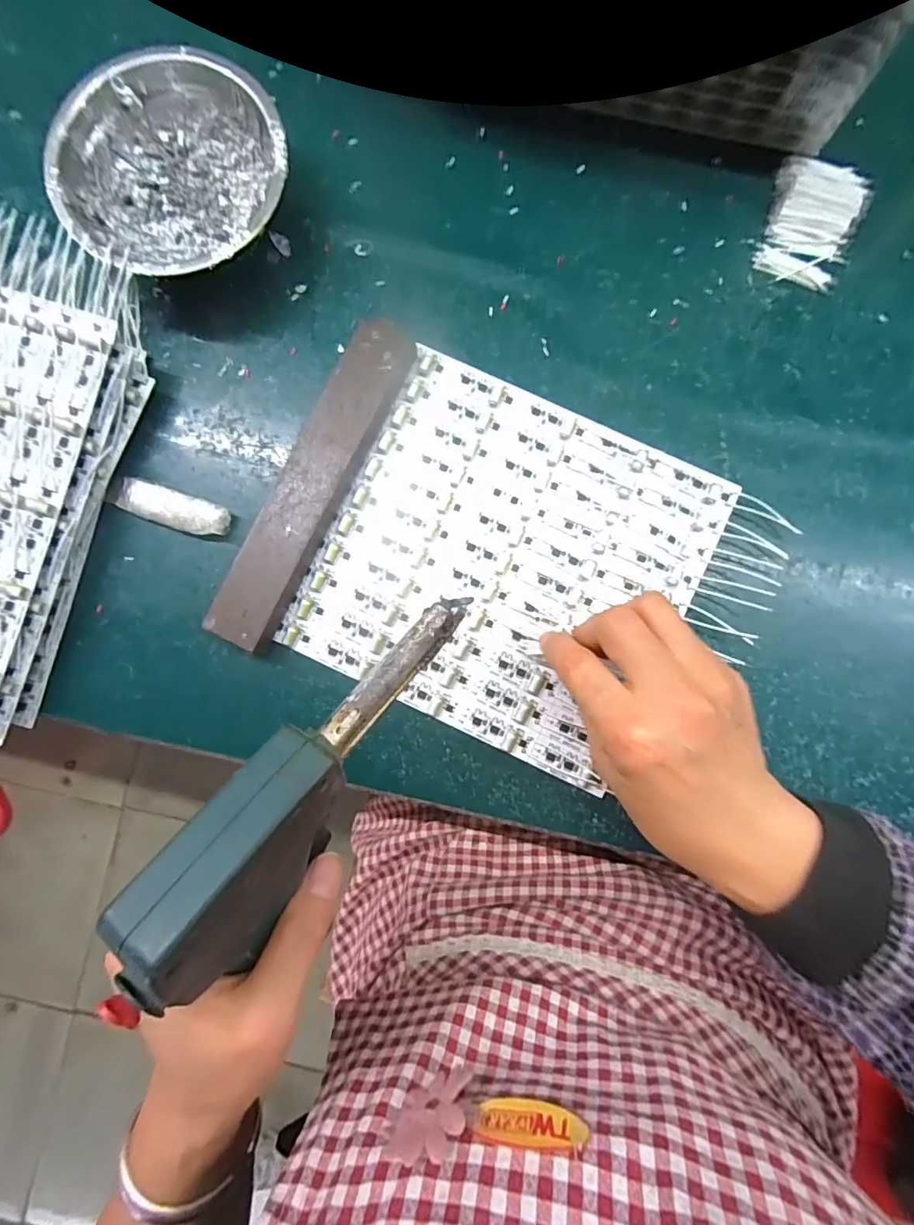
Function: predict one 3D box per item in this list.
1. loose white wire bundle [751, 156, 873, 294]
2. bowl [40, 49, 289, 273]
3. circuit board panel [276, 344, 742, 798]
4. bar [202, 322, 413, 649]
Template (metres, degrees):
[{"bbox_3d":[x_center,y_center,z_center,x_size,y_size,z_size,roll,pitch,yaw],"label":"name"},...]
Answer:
[{"bbox_3d":[0.216,-0.237,0.303,0.053,0.012,0.072,19,87,1],"label":"loose white wire bundle"},{"bbox_3d":[-0.156,-0.244,0.287,0.124,0.039,0.123,0,87,0],"label":"bowl"},{"bbox_3d":[0.029,-0.028,0.291,0.200,0.006,0.193,25,87,2],"label":"circuit board panel"},{"bbox_3d":[-0.081,-0.076,0.287,0.037,0.018,0.200,26,87,2],"label":"bar"}]

